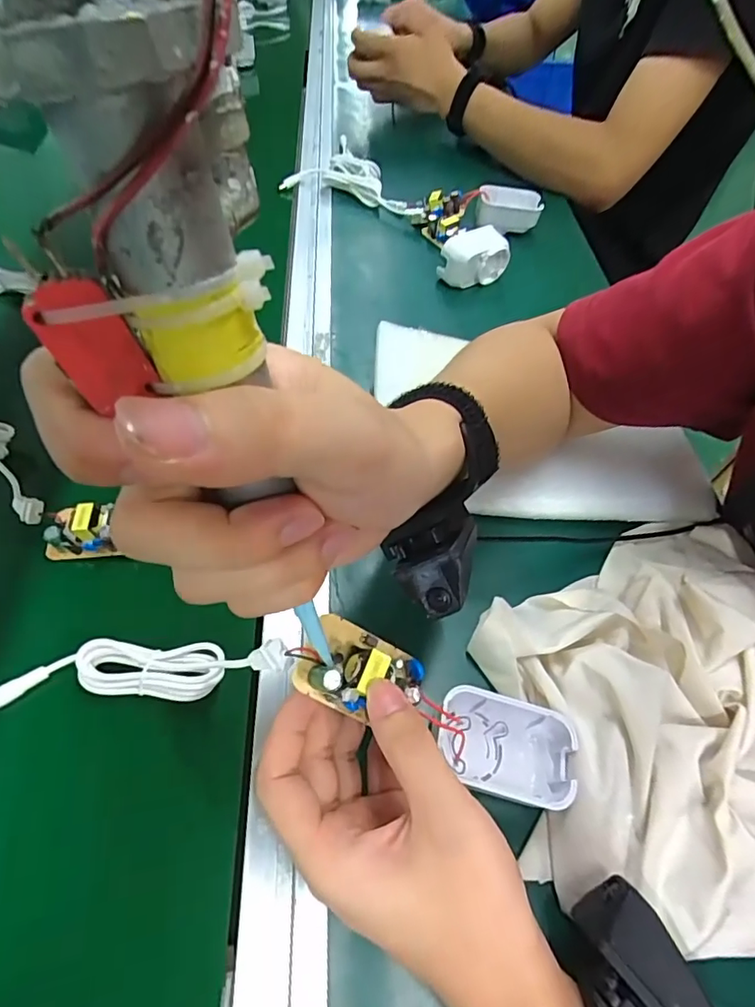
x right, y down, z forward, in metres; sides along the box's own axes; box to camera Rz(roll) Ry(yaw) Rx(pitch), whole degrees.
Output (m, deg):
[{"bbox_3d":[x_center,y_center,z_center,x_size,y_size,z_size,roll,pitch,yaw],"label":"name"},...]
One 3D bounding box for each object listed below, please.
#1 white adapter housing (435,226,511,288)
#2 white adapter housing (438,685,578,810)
[{"bbox_3d":[0.099,-0.248,0.533,0.068,0.045,0.030,-23,60,-19],"label":"white adapter housing"},{"bbox_3d":[0.066,0.124,0.274,0.065,0.026,0.051,15,56,6],"label":"white adapter housing"}]

